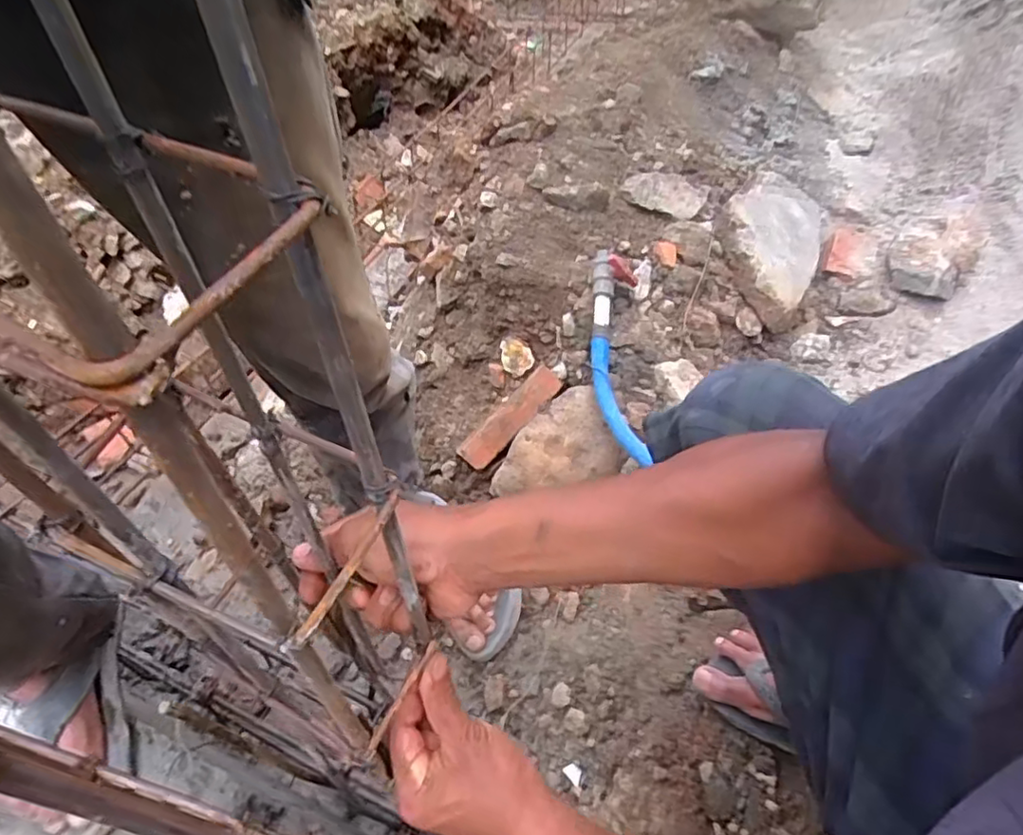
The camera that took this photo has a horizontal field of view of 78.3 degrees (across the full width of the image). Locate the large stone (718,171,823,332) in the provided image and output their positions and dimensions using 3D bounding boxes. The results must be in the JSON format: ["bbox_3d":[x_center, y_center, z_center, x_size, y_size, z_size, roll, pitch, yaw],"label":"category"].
[{"bbox_3d":[0.445,-0.306,1.107,0.195,0.095,0.317,37,61,-3],"label":"large stone"}]

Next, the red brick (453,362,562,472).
[{"bbox_3d":[0.000,0.000,0.944,0.184,0.035,0.047,-45,57,-2],"label":"red brick"}]

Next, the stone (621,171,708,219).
[{"bbox_3d":[0.257,-0.379,1.054,0.142,0.053,0.042,9,49,-11],"label":"stone"}]

